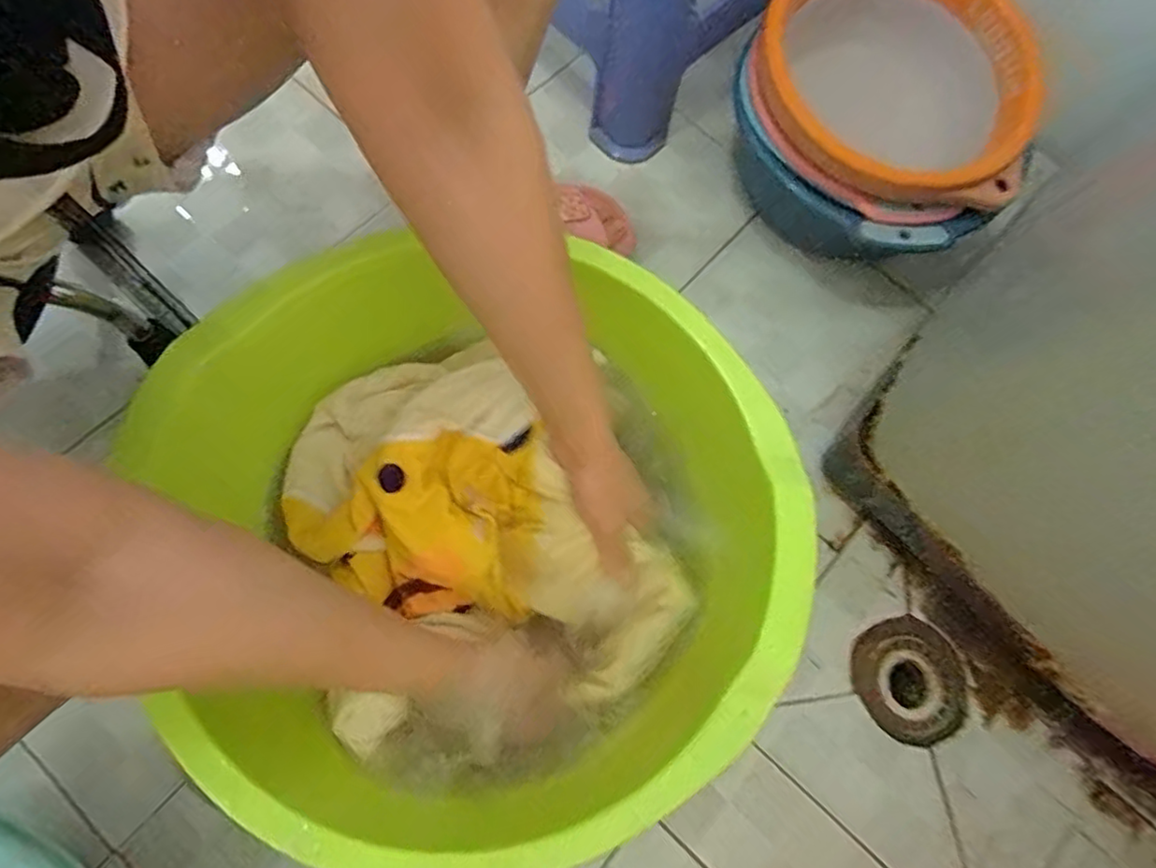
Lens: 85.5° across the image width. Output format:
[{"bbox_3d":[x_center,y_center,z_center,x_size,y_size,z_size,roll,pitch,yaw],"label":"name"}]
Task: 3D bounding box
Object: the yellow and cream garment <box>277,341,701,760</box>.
[{"bbox_3d":[-0.083,0.069,0.478,0.259,0.080,0.294,-22,69,-13],"label":"yellow and cream garment"}]

